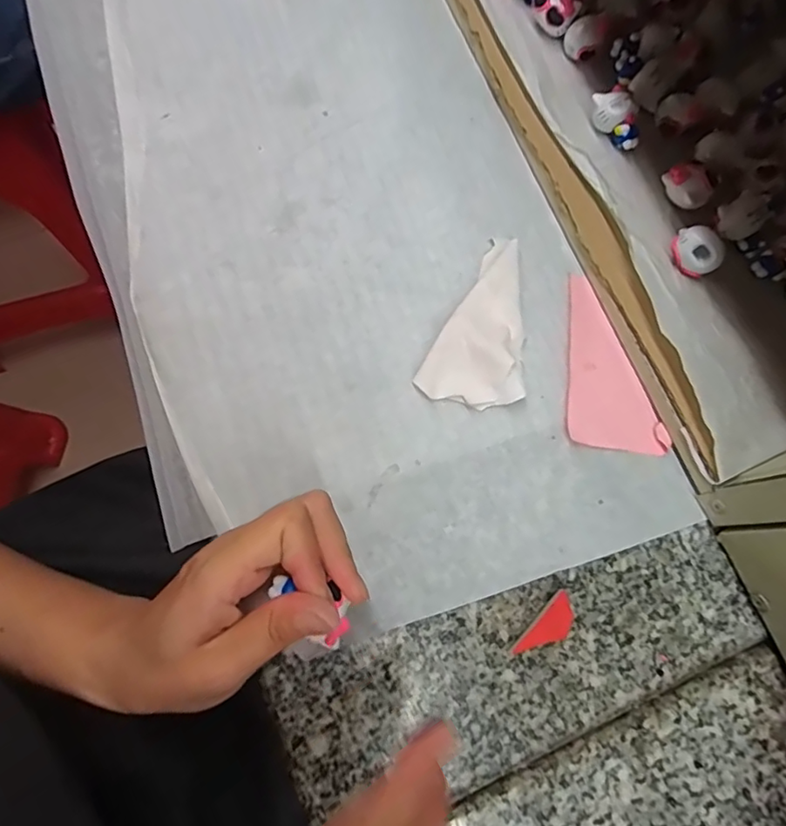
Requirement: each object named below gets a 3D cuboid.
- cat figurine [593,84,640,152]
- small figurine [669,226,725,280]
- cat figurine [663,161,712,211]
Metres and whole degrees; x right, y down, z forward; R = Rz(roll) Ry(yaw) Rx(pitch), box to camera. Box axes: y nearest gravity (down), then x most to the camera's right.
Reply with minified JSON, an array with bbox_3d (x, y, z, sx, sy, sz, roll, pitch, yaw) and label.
[{"bbox_3d":[0.128,-0.169,0.315,0.017,0.018,0.034,-26,79,-10],"label":"cat figurine"},{"bbox_3d":[0.165,-0.087,0.296,0.022,0.015,0.021,8,75,-2],"label":"small figurine"},{"bbox_3d":[0.165,-0.127,0.308,0.018,0.017,0.023,-20,78,-9],"label":"cat figurine"}]

